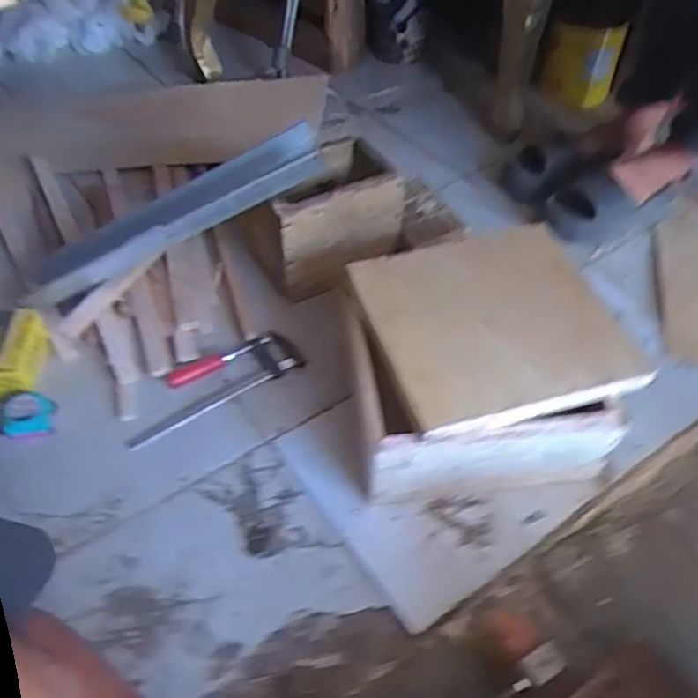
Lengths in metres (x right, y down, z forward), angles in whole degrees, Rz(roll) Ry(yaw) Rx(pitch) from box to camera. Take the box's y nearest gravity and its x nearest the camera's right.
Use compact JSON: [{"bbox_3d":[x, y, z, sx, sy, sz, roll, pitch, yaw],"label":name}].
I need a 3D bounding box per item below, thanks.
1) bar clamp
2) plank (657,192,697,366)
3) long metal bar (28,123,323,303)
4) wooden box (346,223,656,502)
[{"bbox_3d":[-0.184,0.045,0.879,0.254,0.024,0.080,-27,54,-23],"label":"bar clamp"},{"bbox_3d":[0.536,-0.114,1.028,0.090,0.016,0.341,10,54,8],"label":"plank"},{"bbox_3d":[-0.253,-0.181,0.907,0.462,0.062,0.084,-25,49,10],"label":"long metal bar"},{"bbox_3d":[0.163,0.019,0.805,0.318,0.196,0.259,-5,49,-5],"label":"wooden box"}]

